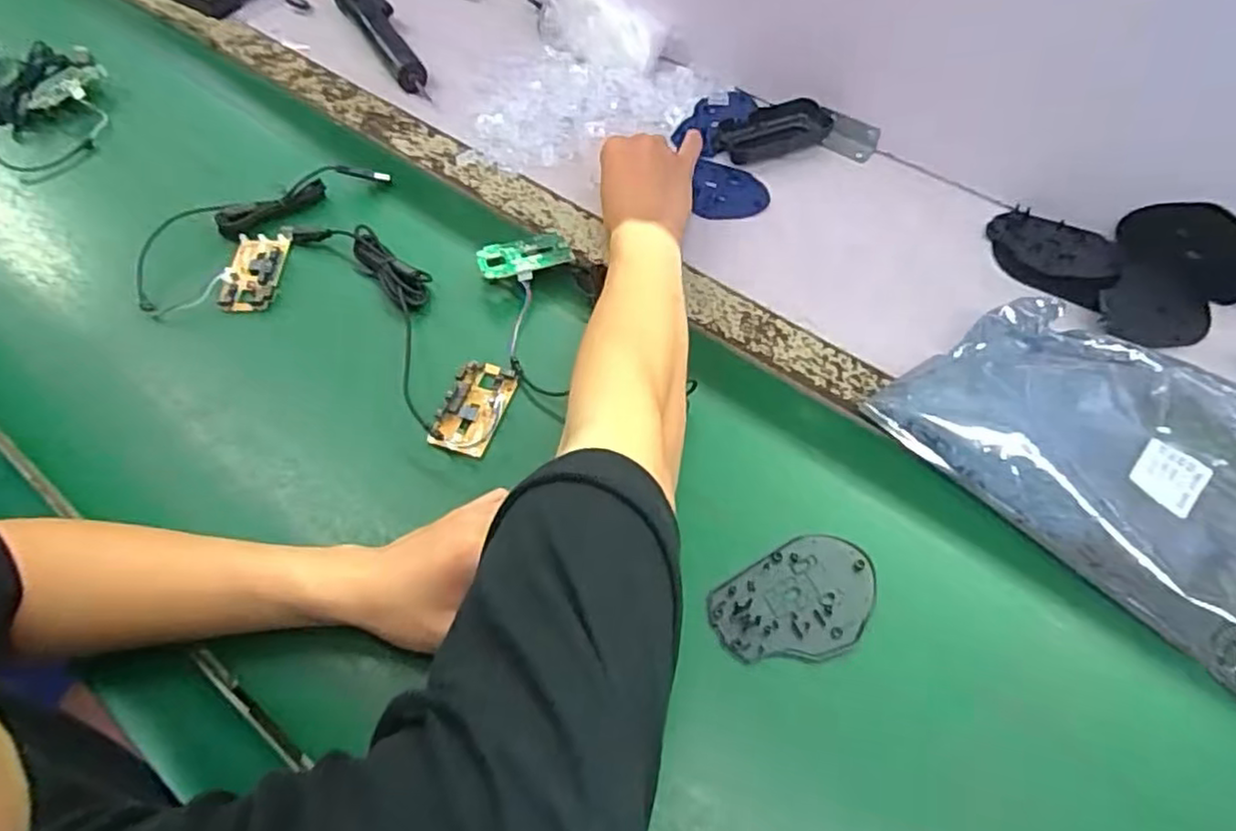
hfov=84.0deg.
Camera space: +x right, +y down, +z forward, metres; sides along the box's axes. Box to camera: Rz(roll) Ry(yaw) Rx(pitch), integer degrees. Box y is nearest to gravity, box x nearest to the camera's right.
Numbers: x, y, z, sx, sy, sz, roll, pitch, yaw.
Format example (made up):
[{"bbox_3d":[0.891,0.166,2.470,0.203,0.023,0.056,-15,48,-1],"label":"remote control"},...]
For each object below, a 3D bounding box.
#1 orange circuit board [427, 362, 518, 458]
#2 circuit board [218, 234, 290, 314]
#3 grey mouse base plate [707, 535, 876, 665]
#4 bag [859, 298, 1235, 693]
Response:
[{"bbox_3d":[-0.108,-0.007,0.517,0.046,0.019,0.076,15,61,9],"label":"orange circuit board"},{"bbox_3d":[-0.317,-0.125,0.598,0.049,0.010,0.082,-2,60,-1],"label":"circuit board"},{"bbox_3d":[0.116,0.123,0.444,0.107,0.015,0.070,-28,63,-15],"label":"grey mouse base plate"},{"bbox_3d":[0.350,0.028,0.471,0.183,0.036,0.286,-40,67,-20],"label":"bag"}]

